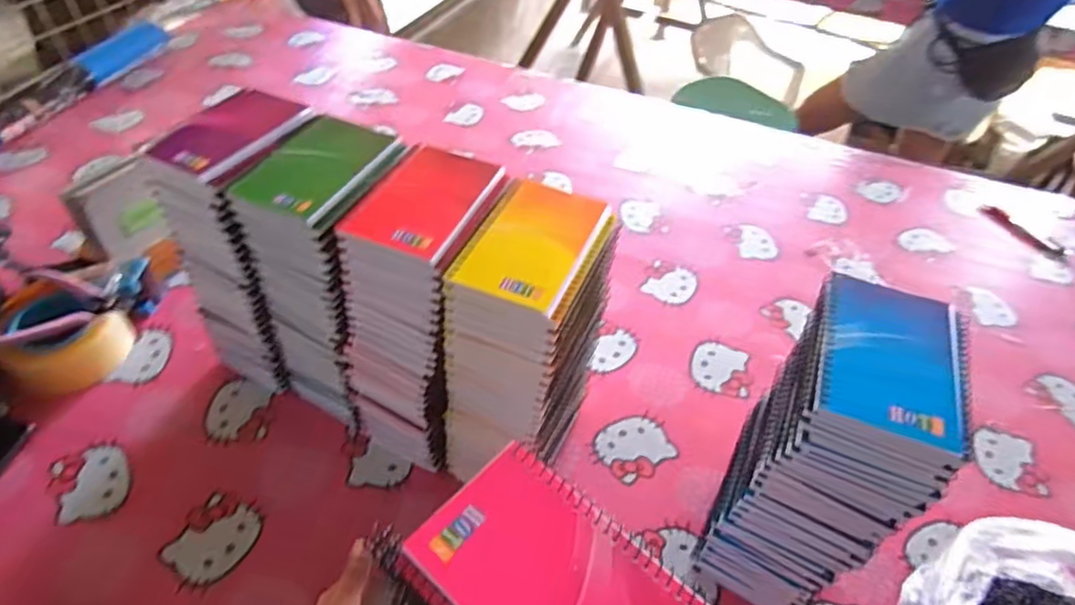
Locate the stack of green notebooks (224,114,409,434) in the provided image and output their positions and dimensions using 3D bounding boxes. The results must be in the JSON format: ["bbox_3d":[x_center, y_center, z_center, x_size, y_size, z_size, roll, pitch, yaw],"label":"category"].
[{"bbox_3d":[-0.187,-0.018,0.618,0.108,0.285,0.142,23,50,17],"label":"stack of green notebooks"}]

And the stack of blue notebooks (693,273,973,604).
[{"bbox_3d":[0.223,0.133,0.504,0.100,0.284,0.141,24,50,18],"label":"stack of blue notebooks"}]

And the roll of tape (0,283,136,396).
[{"bbox_3d":[-0.532,0.042,0.685,0.112,0.067,0.100,14,48,9],"label":"roll of tape"}]

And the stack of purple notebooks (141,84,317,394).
[{"bbox_3d":[-0.283,-0.049,0.630,0.097,0.299,0.125,19,49,14],"label":"stack of purple notebooks"}]

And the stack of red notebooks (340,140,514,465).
[{"bbox_3d":[-0.100,0.017,0.590,0.115,0.287,0.146,22,50,16],"label":"stack of red notebooks"}]

